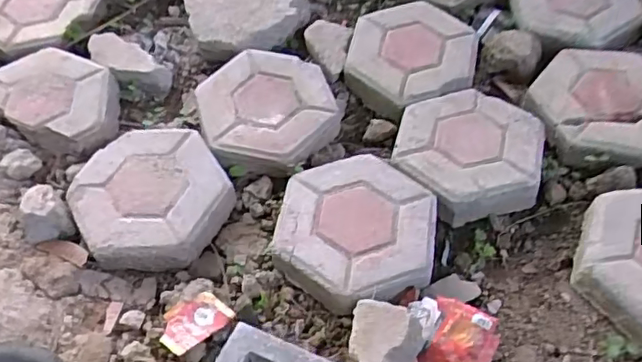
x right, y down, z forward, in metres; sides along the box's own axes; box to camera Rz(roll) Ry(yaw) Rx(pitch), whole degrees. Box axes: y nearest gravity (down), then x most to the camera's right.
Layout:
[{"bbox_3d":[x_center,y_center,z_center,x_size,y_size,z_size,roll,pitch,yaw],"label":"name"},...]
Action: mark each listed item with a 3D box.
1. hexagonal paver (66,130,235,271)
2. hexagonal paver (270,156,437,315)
[{"bbox_3d":[-0.230,0.024,0.829,0.194,0.049,0.199,-29,59,-18],"label":"hexagonal paver"},{"bbox_3d":[0.047,0.062,0.797,0.203,0.043,0.226,10,55,8],"label":"hexagonal paver"}]

